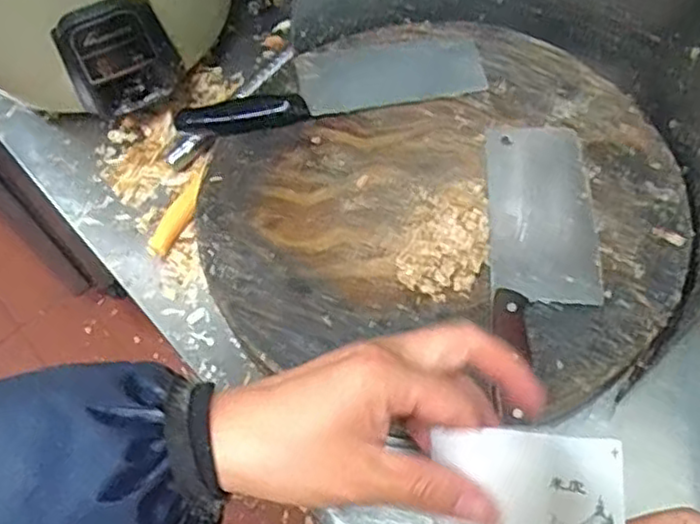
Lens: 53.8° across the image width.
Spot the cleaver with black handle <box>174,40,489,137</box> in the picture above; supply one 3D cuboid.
[{"bbox_3d":[-0.020,-0.181,0.696,0.298,0.018,0.095,-11,60,-2],"label":"cleaver with black handle"}]

